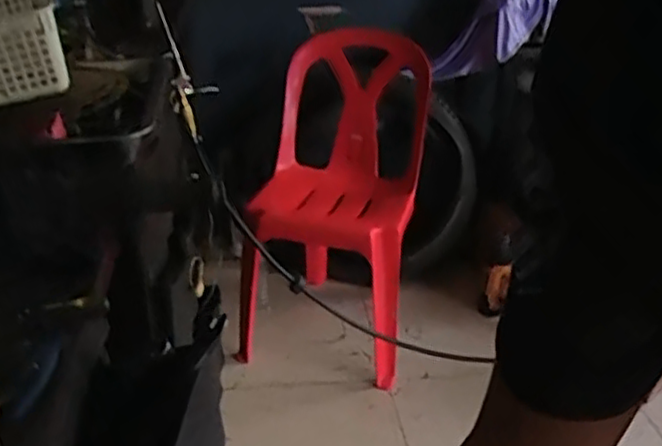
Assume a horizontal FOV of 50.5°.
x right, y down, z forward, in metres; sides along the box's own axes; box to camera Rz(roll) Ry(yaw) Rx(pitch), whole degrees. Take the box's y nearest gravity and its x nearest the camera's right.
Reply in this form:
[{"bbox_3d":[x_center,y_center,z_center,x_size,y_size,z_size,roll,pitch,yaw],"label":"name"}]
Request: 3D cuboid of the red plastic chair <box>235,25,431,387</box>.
[{"bbox_3d":[-0.008,-0.075,1.885,0.469,0.754,0.638,6,27,9],"label":"red plastic chair"}]

